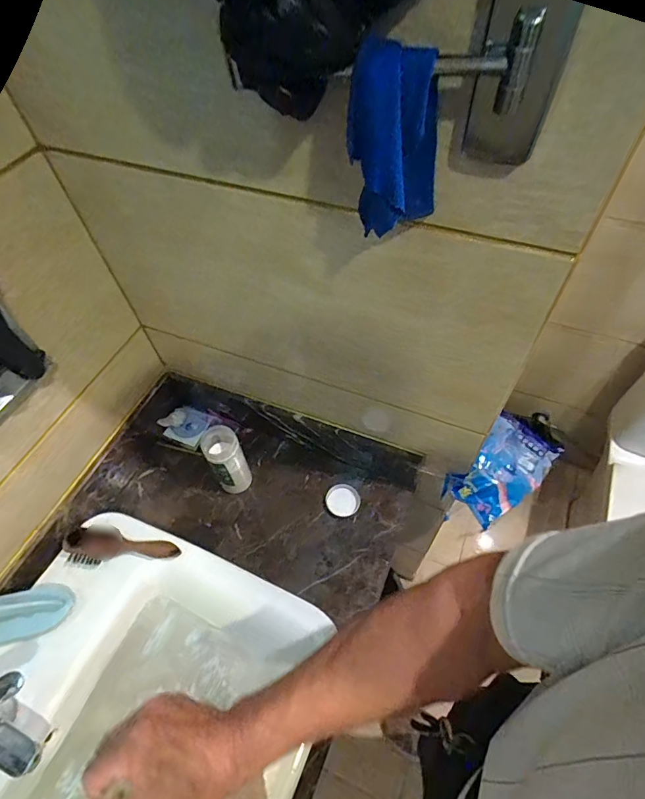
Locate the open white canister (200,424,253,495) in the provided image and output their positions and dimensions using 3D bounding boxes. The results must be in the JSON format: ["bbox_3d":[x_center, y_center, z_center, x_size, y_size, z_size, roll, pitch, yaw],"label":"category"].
[{"bbox_3d":[-0.167,0.106,0.769,0.062,0.138,0.068,-2,55,2],"label":"open white canister"}]

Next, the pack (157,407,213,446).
[{"bbox_3d":[-0.275,0.050,0.883,0.087,0.027,0.073,18,58,15],"label":"pack"}]

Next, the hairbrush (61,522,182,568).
[{"bbox_3d":[-0.294,0.221,0.647,0.166,0.027,0.058,6,56,8],"label":"hairbrush"}]

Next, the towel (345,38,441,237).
[{"bbox_3d":[0.055,-0.197,0.343,0.058,0.132,0.056,23,60,18],"label":"towel"}]

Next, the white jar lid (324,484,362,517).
[{"bbox_3d":[0.038,0.181,0.789,0.058,0.021,0.058,-2,55,2],"label":"white jar lid"}]

